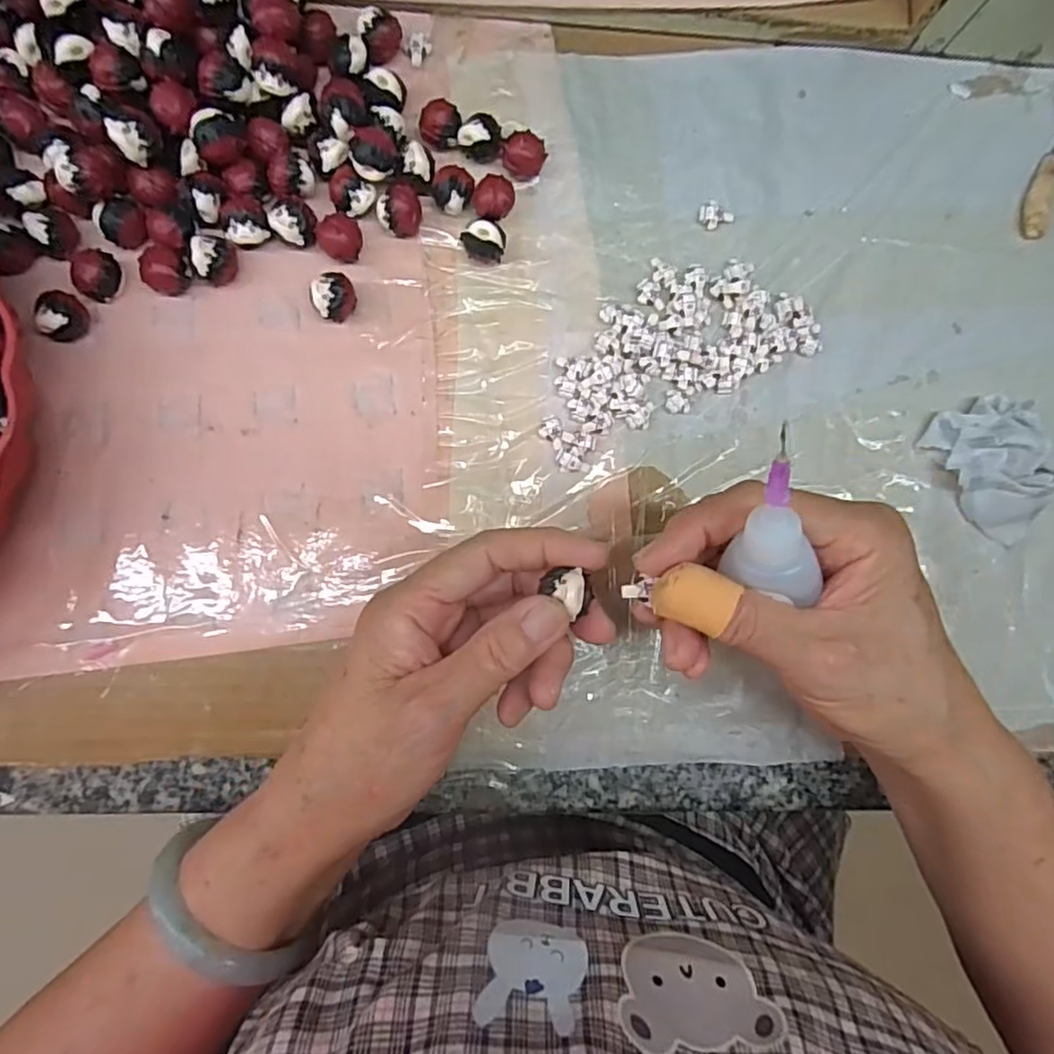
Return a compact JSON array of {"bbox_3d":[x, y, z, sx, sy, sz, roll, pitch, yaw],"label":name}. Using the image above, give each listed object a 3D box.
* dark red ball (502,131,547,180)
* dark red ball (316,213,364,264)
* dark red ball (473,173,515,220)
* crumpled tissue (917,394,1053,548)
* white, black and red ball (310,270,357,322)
[{"bbox_3d":[-0.002,-0.175,0.301,0.020,0.016,0.016,21,84,-4],"label":"dark red ball"},{"bbox_3d":[-0.085,-0.130,0.289,0.020,0.016,0.018,-17,88,-7],"label":"dark red ball"},{"bbox_3d":[-0.016,-0.151,0.297,0.018,0.018,0.019,0,86,-6],"label":"dark red ball"},{"bbox_3d":[0.224,-0.026,0.303,0.042,0.025,0.068,-20,88,-7],"label":"crumpled tissue"},{"bbox_3d":[-0.087,-0.104,0.287,0.020,0.017,0.016,-33,90,-7],"label":"white, black and red ball"}]

